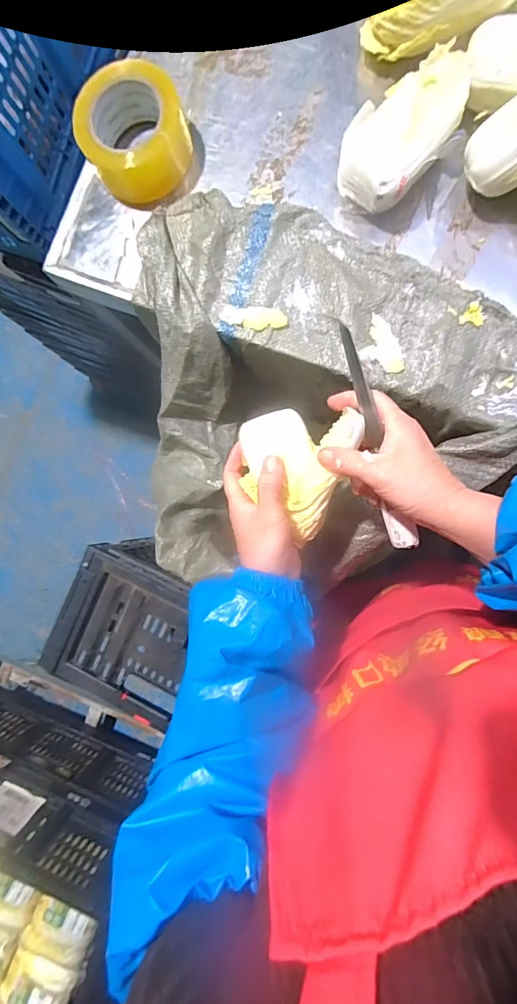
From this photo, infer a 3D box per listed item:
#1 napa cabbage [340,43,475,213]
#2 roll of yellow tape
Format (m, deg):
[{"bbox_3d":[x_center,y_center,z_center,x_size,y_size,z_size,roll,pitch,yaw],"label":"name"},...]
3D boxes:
[{"bbox_3d":[0.146,-0.370,0.451,0.087,0.066,0.145,39,93,6],"label":"napa cabbage"},{"bbox_3d":[-0.132,-0.397,0.485,0.115,0.066,0.095,-37,85,4],"label":"roll of yellow tape"}]

